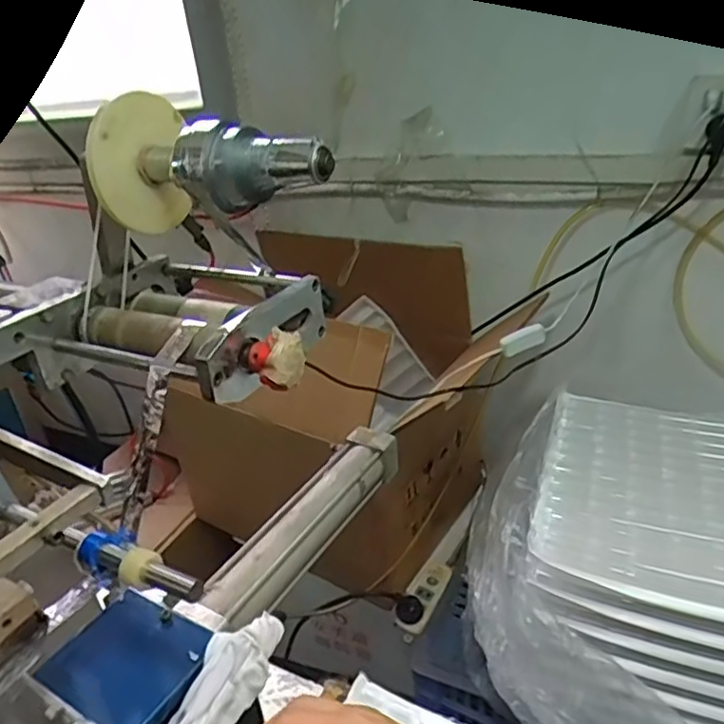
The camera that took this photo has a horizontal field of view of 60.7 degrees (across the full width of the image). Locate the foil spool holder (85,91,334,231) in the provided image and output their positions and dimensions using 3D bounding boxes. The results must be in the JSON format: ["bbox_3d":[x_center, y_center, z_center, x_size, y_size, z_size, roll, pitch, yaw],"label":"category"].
[{"bbox_3d":[-0.103,-0.128,0.418,0.163,0.086,0.081,14,34,34],"label":"foil spool holder"}]

